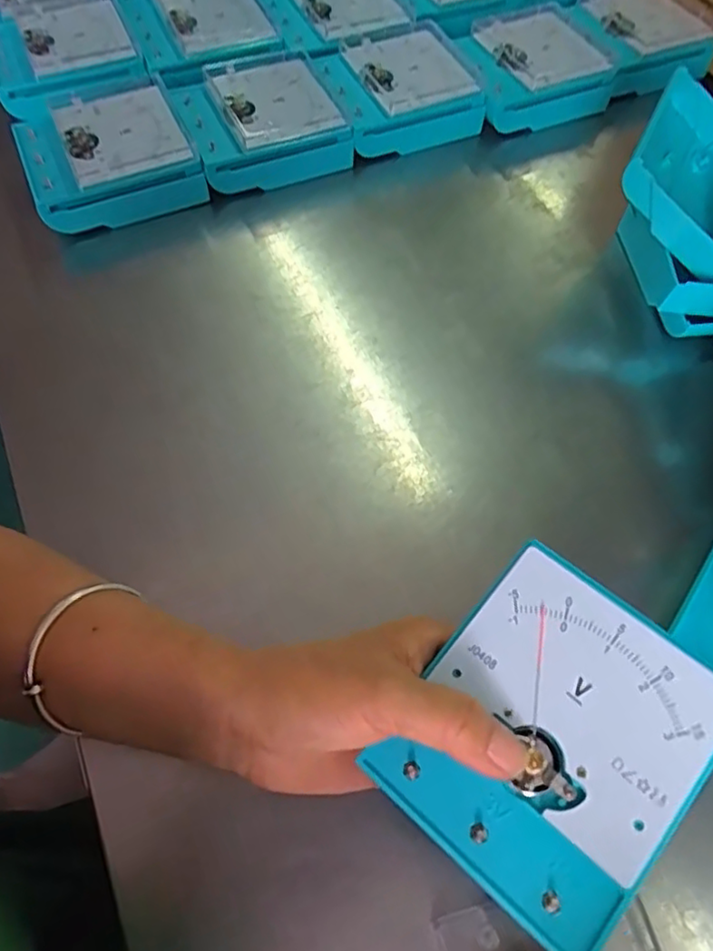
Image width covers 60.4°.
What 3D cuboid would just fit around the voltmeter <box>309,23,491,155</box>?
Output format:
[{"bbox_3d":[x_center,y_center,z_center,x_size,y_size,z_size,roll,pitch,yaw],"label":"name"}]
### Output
[{"bbox_3d":[0.031,-0.309,0.501,0.116,0.051,0.105,-20,64,-12],"label":"voltmeter"}]

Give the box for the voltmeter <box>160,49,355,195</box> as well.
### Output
[{"bbox_3d":[-0.076,-0.274,0.480,0.115,0.050,0.115,-19,63,-11],"label":"voltmeter"}]

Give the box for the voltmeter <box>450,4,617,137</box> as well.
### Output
[{"bbox_3d":[0.143,-0.343,0.517,0.115,0.040,0.111,-16,63,-10],"label":"voltmeter"}]

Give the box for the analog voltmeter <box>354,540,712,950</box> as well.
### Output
[{"bbox_3d":[0.072,0.095,0.228,0.095,0.023,0.109,38,67,18],"label":"analog voltmeter"}]

